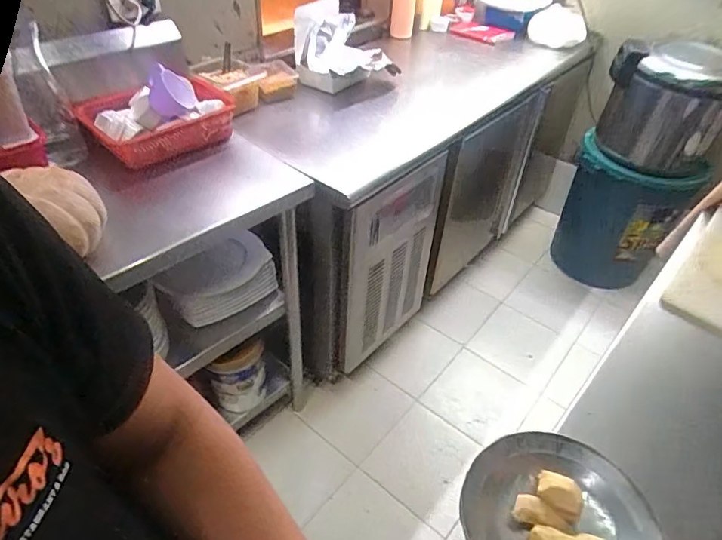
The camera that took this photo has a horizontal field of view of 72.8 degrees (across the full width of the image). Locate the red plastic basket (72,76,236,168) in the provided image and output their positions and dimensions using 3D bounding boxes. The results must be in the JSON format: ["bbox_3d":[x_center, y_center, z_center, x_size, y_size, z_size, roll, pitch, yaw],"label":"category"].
[{"bbox_3d":[-0.442,-0.335,1.079,0.313,0.092,0.243,-9,44,-12],"label":"red plastic basket"}]

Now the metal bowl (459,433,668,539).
[{"bbox_3d":[0.207,0.269,0.511,0.192,0.035,0.187,2,43,-2],"label":"metal bowl"}]

